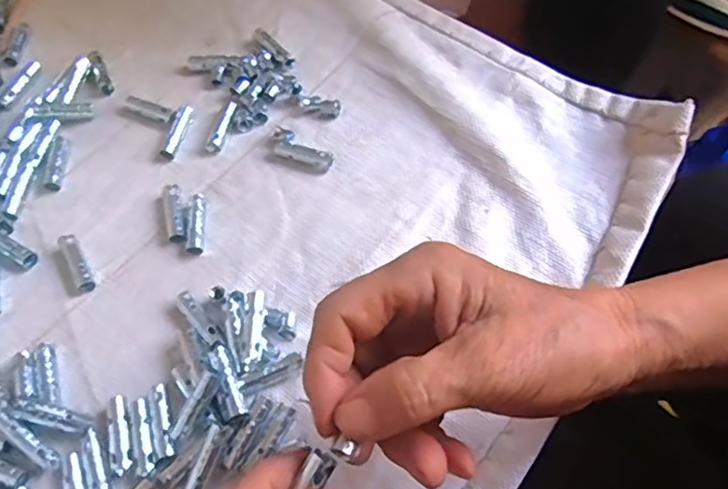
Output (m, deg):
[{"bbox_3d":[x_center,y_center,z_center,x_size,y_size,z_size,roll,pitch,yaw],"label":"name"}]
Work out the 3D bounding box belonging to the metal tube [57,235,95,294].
[{"bbox_3d":[-0.173,0.009,0.364,0.010,0.011,0.042,-29,66,-13],"label":"metal tube"}]

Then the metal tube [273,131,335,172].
[{"bbox_3d":[-0.041,-0.062,0.401,0.045,0.008,0.017,26,66,13],"label":"metal tube"}]

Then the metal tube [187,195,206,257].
[{"bbox_3d":[-0.104,-0.013,0.379,0.009,0.008,0.045,-3,63,-1],"label":"metal tube"}]

